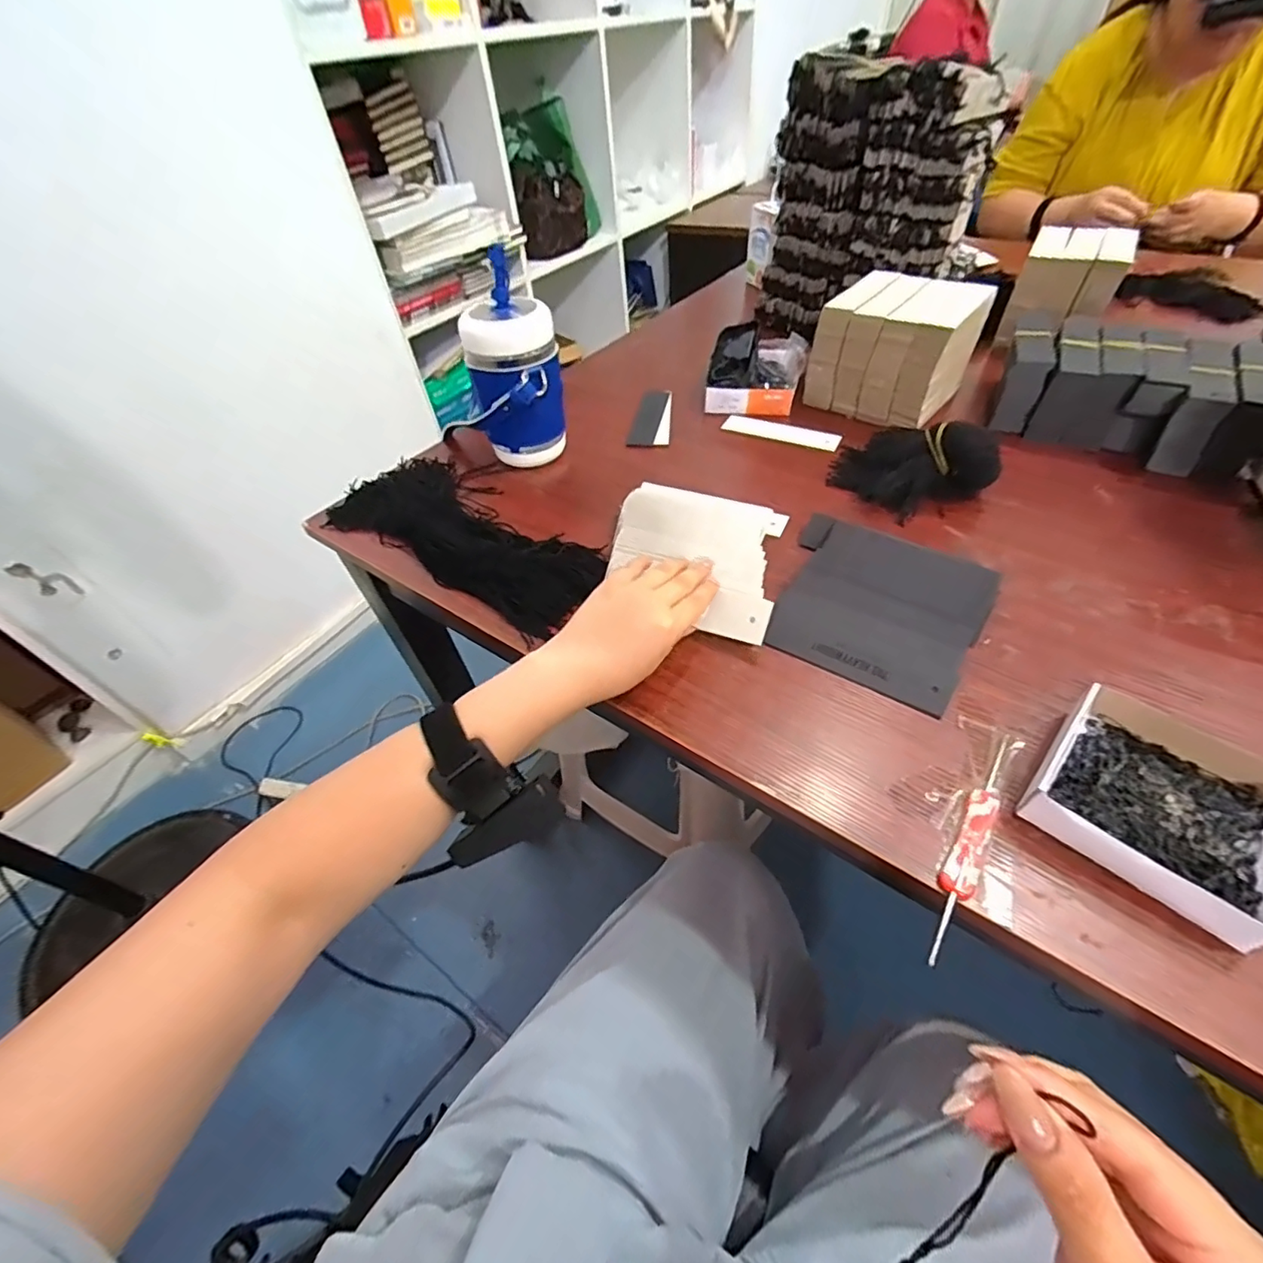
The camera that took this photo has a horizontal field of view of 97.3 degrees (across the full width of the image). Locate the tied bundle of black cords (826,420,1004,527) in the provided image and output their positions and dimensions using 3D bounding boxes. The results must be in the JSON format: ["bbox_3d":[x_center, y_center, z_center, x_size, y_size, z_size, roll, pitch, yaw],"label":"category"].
[{"bbox_3d":[0.252,-0.154,0.509,0.140,0.055,0.091,27,56,27],"label":"tied bundle of black cords"}]

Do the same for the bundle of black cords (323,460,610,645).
[{"bbox_3d":[-0.152,-0.096,0.503,0.299,0.032,0.127,30,57,29],"label":"bundle of black cords"}]

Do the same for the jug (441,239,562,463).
[{"bbox_3d":[-0.117,-0.245,0.545,0.083,0.164,0.083,15,51,19],"label":"jug"}]

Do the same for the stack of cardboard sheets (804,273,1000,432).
[{"bbox_3d":[0.289,-0.311,0.610,0.136,0.103,0.126,31,58,30],"label":"stack of cardboard sheets"}]

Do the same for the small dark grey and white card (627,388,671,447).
[{"bbox_3d":[0.028,-0.254,0.654,0.044,0.008,0.127,5,48,10],"label":"small dark grey and white card"}]

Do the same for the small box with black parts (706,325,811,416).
[{"bbox_3d":[0.148,-0.311,0.656,0.108,0.056,0.119,6,48,11],"label":"small box with black parts"}]

